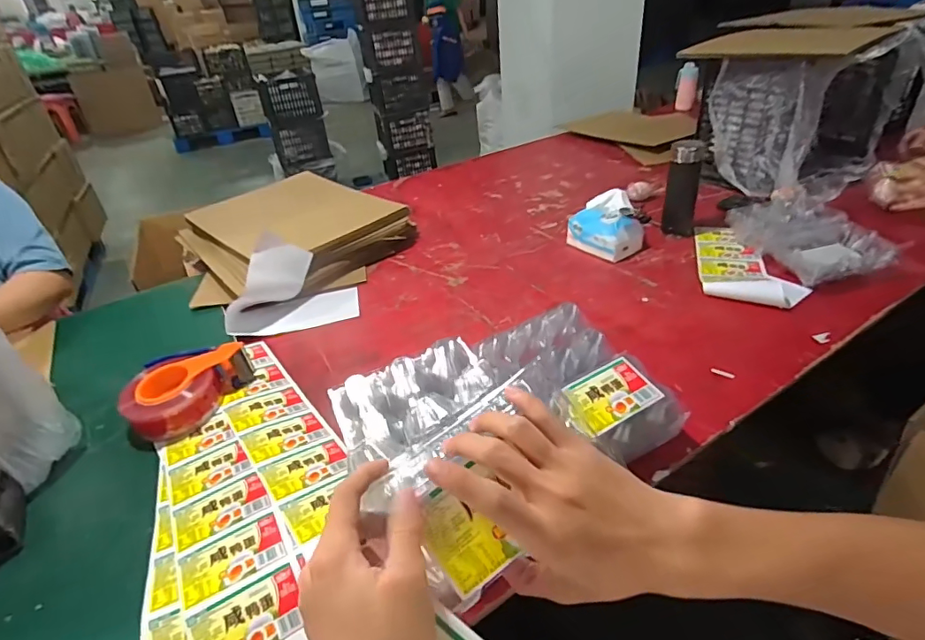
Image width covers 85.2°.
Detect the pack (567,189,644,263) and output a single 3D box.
[{"bbox_3d":[0.292,-0.198,1.034,0.102,0.107,0.143,-29,40,-32],"label":"pack"}]

